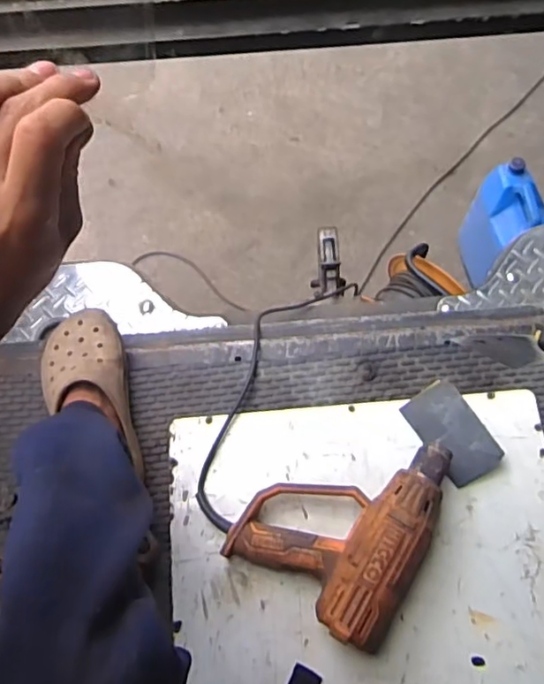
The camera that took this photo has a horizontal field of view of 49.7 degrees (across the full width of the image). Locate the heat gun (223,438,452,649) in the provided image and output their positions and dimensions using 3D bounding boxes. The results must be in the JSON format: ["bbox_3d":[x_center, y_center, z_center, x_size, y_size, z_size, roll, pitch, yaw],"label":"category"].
[{"bbox_3d":[0.076,0.193,0.655,0.200,0.075,0.224,24,71,11],"label":"heat gun"}]

